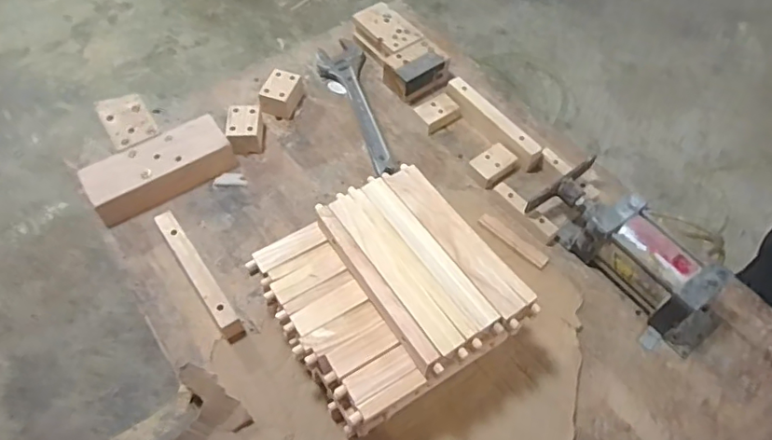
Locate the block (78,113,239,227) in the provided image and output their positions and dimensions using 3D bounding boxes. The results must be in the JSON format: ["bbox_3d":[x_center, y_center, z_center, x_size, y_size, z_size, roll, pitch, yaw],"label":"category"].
[{"bbox_3d":[-0.377,-0.083,0.905,0.231,0.063,0.092,-31,63,-20],"label":"block"}]

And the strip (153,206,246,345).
[{"bbox_3d":[-0.280,0.083,0.806,0.029,0.058,0.220,-32,63,-21],"label":"strip"}]

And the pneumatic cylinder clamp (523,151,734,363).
[{"bbox_3d":[0.378,0.047,0.830,0.142,0.112,0.308,-31,63,-20],"label":"pneumatic cylinder clamp"}]

